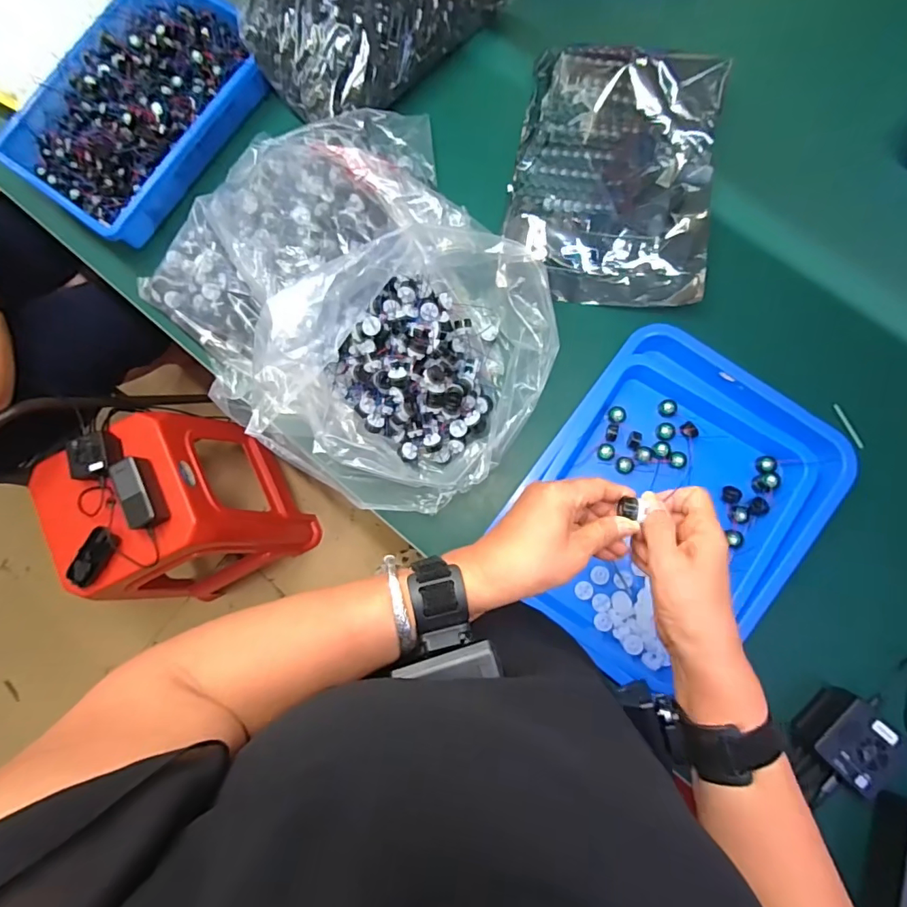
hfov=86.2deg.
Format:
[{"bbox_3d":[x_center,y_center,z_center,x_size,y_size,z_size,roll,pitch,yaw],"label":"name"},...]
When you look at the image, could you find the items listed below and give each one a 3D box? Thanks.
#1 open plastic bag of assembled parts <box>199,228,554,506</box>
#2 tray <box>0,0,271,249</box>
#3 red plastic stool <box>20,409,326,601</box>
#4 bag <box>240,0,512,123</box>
[{"bbox_3d":[-0.030,-0.104,0.545,0.248,0.159,0.354,43,88,8],"label":"open plastic bag of assembled parts"},{"bbox_3d":[-0.455,-0.511,0.705,0.262,0.055,0.380,35,87,8],"label":"tray"},{"bbox_3d":[-0.616,0.133,1.126,0.351,0.476,0.343,-24,82,2],"label":"red plastic stool"},{"bbox_3d":[-0.108,-0.615,0.661,0.336,0.097,0.203,-44,82,-1],"label":"bag"}]

